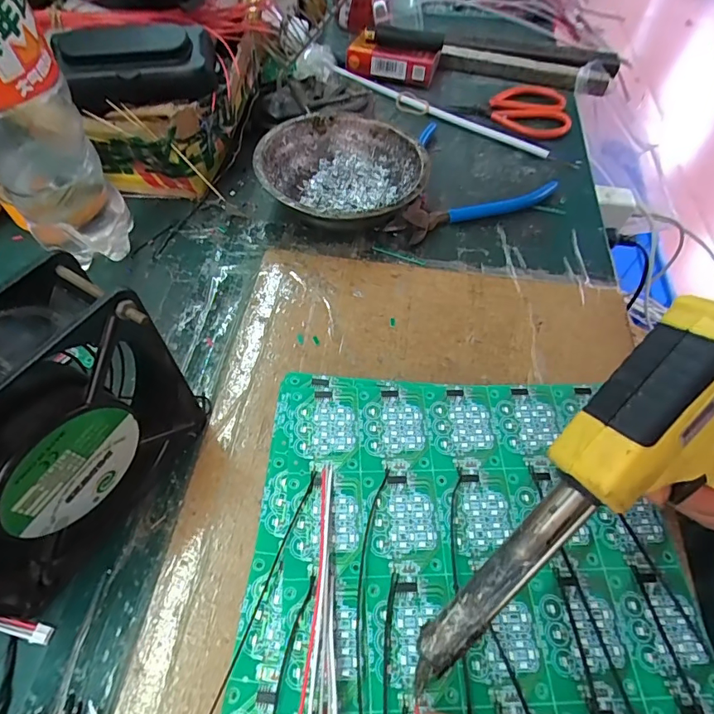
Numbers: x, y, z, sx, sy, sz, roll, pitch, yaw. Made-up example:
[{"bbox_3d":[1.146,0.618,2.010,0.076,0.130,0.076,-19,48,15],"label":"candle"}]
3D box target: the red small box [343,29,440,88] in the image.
[{"bbox_3d":[0.036,-0.306,0.472,0.089,0.025,0.046,13,58,7],"label":"red small box"}]

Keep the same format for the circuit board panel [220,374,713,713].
[{"bbox_3d":[0.054,0.099,0.219,0.208,0.004,0.198,3,57,0],"label":"circuit board panel"}]

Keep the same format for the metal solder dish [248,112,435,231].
[{"bbox_3d":[-0.011,-0.137,0.359,0.122,0.040,0.123,1,57,-1],"label":"metal solder dish"}]

